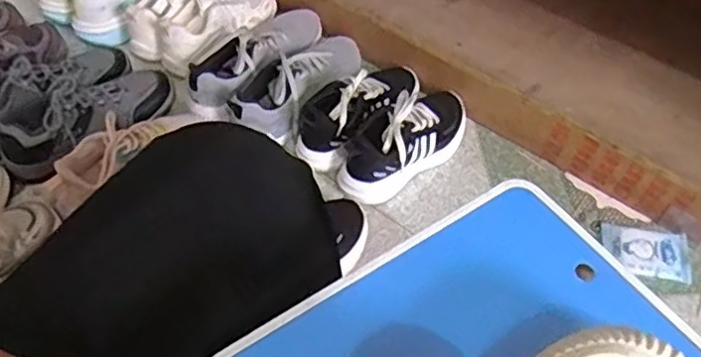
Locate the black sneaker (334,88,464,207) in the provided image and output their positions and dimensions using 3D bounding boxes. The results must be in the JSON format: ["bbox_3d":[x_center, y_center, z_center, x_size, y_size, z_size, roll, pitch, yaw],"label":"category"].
[{"bbox_3d":[0.089,-0.064,0.958,0.106,0.084,0.246,32,58,23],"label":"black sneaker"}]

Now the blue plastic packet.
[{"bbox_3d":[0.408,0.101,0.880,0.113,0.013,0.079,8,52,7],"label":"blue plastic packet"}]

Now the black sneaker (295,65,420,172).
[{"bbox_3d":[0.017,-0.116,0.992,0.243,0.085,0.105,-36,60,-25],"label":"black sneaker"}]

